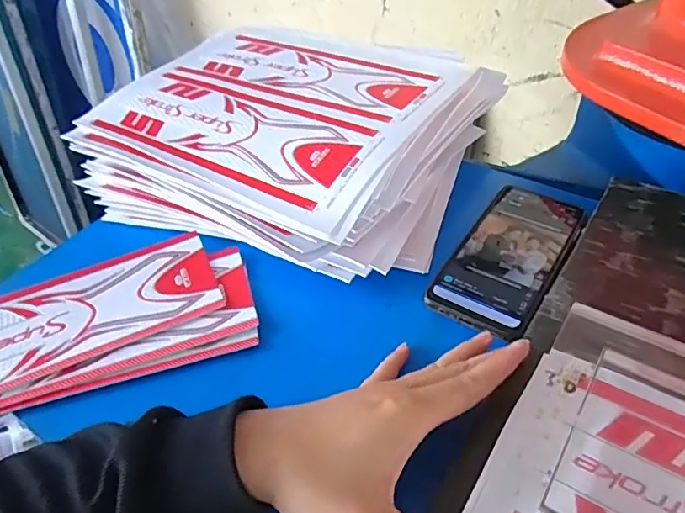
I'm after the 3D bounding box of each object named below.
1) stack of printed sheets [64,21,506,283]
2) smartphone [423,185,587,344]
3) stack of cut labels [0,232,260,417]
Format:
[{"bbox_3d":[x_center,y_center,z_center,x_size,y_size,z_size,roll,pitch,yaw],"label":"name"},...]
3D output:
[{"bbox_3d":[-0.055,-0.128,0.511,0.360,0.084,0.292,17,49,24],"label":"stack of printed sheets"},{"bbox_3d":[0.136,-0.003,0.406,0.077,0.014,0.161,22,51,27],"label":"smartphone"},{"bbox_3d":[-0.217,0.055,0.388,0.288,0.014,0.122,-16,44,-9],"label":"stack of cut labels"}]

